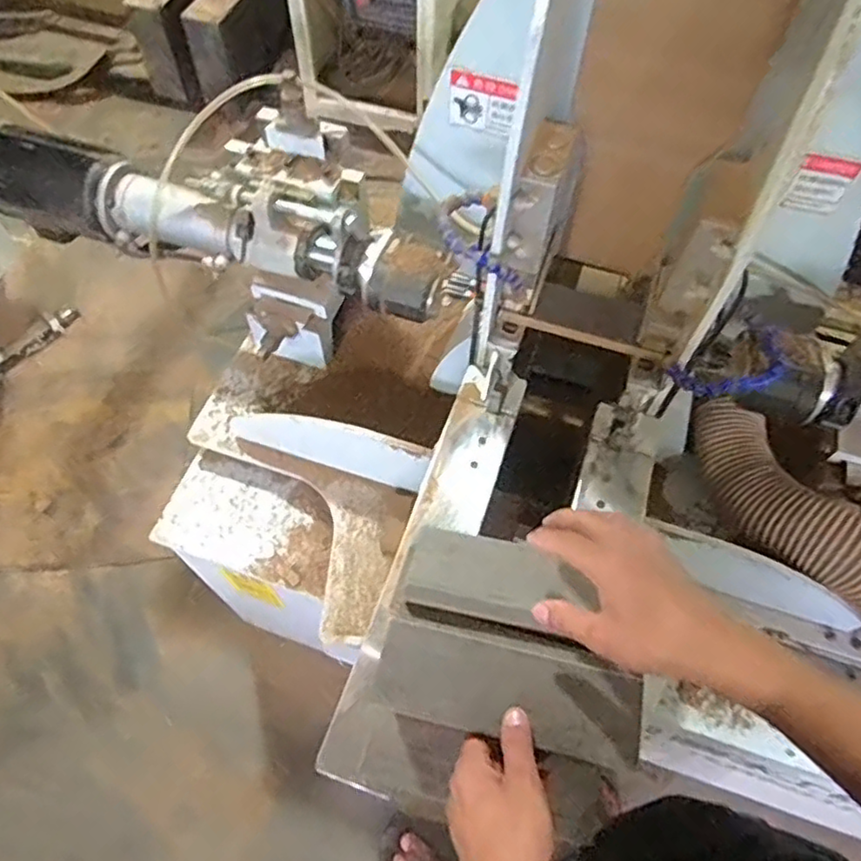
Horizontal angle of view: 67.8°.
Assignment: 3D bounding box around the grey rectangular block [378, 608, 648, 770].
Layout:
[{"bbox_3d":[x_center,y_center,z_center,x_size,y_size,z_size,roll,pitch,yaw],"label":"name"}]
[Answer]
[{"bbox_3d":[0.062,0.199,0.496,0.198,0.008,0.073,12,61,7],"label":"grey rectangular block"}]

